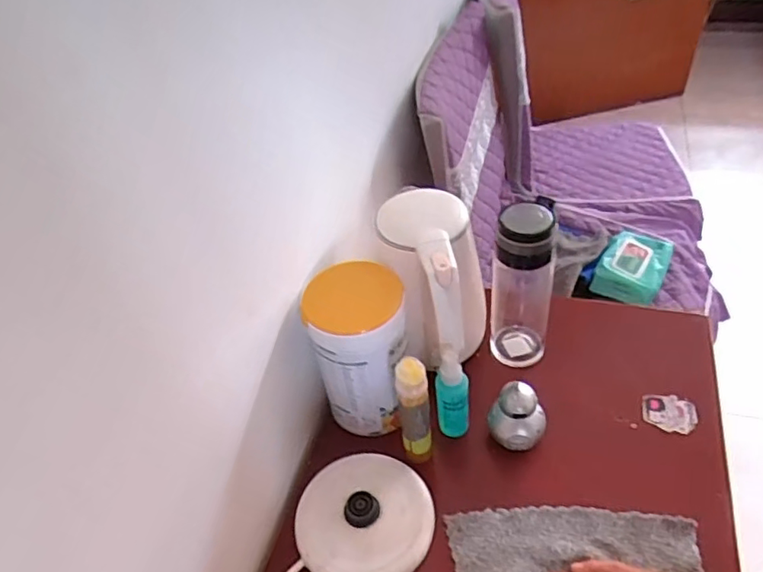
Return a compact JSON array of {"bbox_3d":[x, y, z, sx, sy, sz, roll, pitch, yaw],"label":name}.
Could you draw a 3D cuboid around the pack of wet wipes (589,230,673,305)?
[{"bbox_3d":[0.521,-0.045,1.201,0.122,0.050,0.201,20,50,26],"label":"pack of wet wipes"}]

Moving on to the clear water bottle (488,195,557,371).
[{"bbox_3d":[0.167,-0.001,0.695,0.067,0.220,0.076,4,45,12],"label":"clear water bottle"}]

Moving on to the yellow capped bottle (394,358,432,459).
[{"bbox_3d":[0.035,0.134,0.609,0.031,0.159,0.025,-2,44,6],"label":"yellow capped bottle"}]

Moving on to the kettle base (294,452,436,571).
[{"bbox_3d":[-0.016,0.240,0.608,0.135,0.027,0.139,-4,44,4],"label":"kettle base"}]

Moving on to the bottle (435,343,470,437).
[{"bbox_3d":[0.079,0.119,0.651,0.036,0.127,0.033,-1,44,7],"label":"bottle"}]

